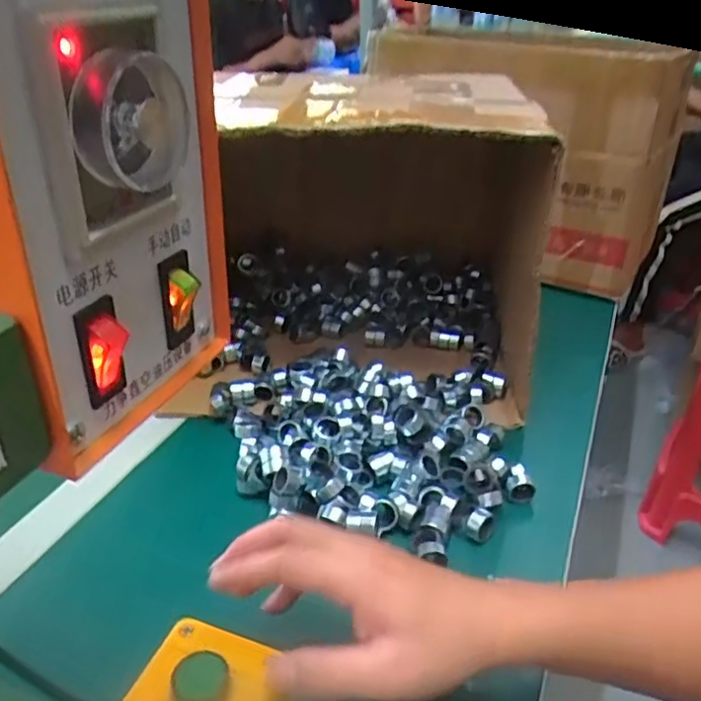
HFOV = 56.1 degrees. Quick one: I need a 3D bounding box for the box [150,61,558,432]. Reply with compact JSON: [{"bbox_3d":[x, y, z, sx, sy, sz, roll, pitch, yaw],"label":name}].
[{"bbox_3d":[0.019,-0.129,0.654,0.306,0.250,0.294,0,31,1],"label":"box"}]

